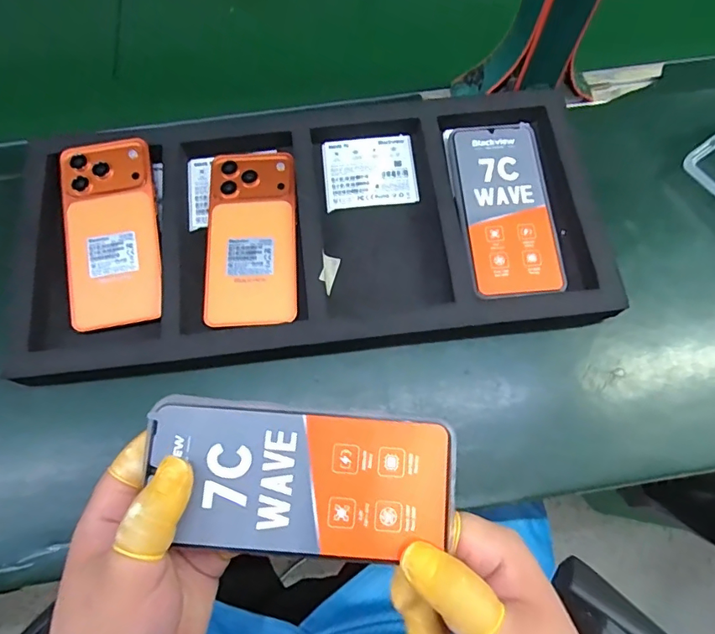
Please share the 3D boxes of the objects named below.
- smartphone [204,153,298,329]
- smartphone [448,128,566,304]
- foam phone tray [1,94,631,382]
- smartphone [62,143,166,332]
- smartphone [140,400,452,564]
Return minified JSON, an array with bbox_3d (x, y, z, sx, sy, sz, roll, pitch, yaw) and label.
[{"bbox_3d":[-0.089,-0.070,0.413,0.074,0.008,0.163,-2,70,0],"label":"smartphone"},{"bbox_3d":[0.126,-0.095,0.415,0.073,0.008,0.161,-5,70,-1],"label":"smartphone"},{"bbox_3d":[-0.039,-0.078,0.416,0.491,0.039,0.230,-6,70,-1],"label":"foam phone tray"},{"bbox_3d":[-0.204,-0.072,0.402,0.077,0.014,0.161,-7,79,-3],"label":"smartphone"},{"bbox_3d":[-0.031,0.086,0.258,0.161,0.013,0.075,7,70,3],"label":"smartphone"}]

